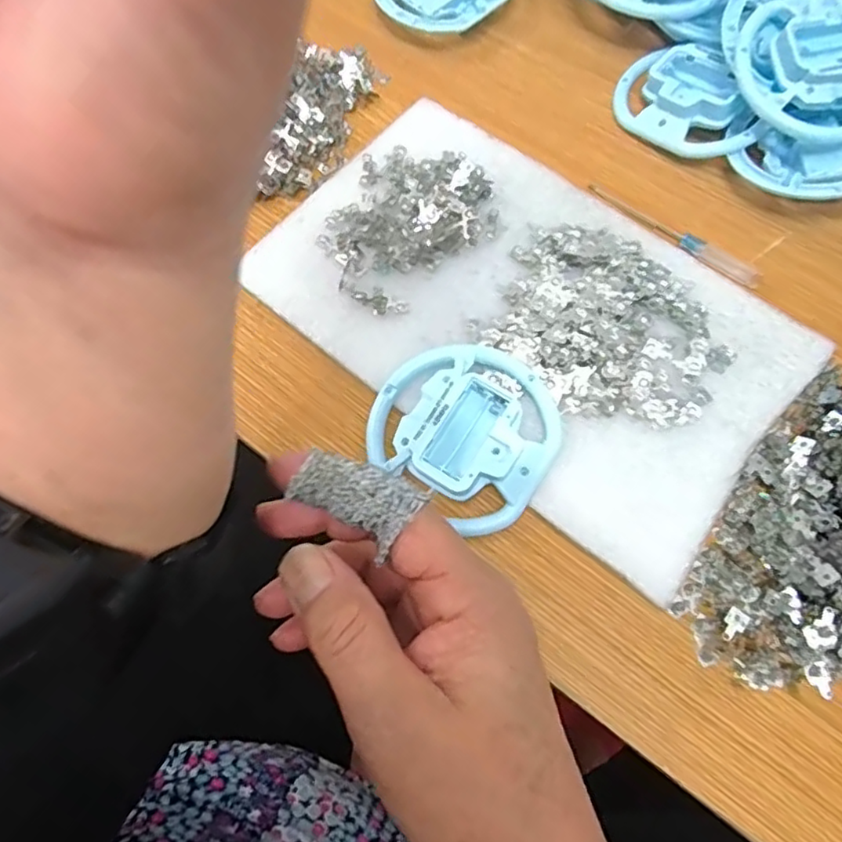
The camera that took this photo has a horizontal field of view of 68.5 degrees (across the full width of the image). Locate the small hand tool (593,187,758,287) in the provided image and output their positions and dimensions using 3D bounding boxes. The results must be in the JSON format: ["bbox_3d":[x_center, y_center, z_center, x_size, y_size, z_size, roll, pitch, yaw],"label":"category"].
[{"bbox_3d":[0.158,-0.118,0.385,0.117,0.010,0.015,40,78,13],"label":"small hand tool"}]

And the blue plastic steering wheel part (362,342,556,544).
[{"bbox_3d":[0.025,0.001,0.331,0.097,0.021,0.090,36,77,12],"label":"blue plastic steering wheel part"}]

